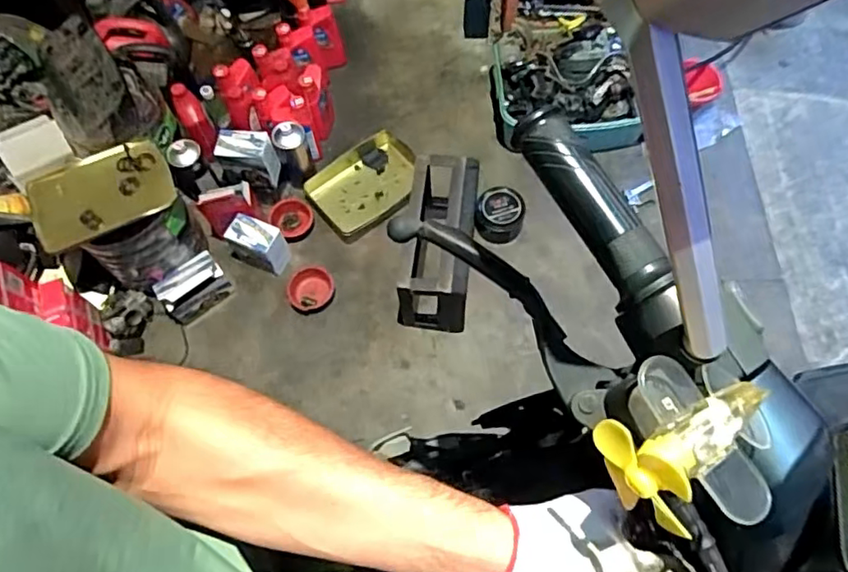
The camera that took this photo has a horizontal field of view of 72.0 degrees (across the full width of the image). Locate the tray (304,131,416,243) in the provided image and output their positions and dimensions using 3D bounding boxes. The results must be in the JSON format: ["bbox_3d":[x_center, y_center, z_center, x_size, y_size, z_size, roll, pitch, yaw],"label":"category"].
[{"bbox_3d":[-0.149,-0.280,1.616,0.318,0.066,0.234,-40,70,-14],"label":"tray"}]

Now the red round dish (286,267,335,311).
[{"bbox_3d":[-0.292,0.008,1.505,0.118,0.032,0.108,0,68,0],"label":"red round dish"}]

